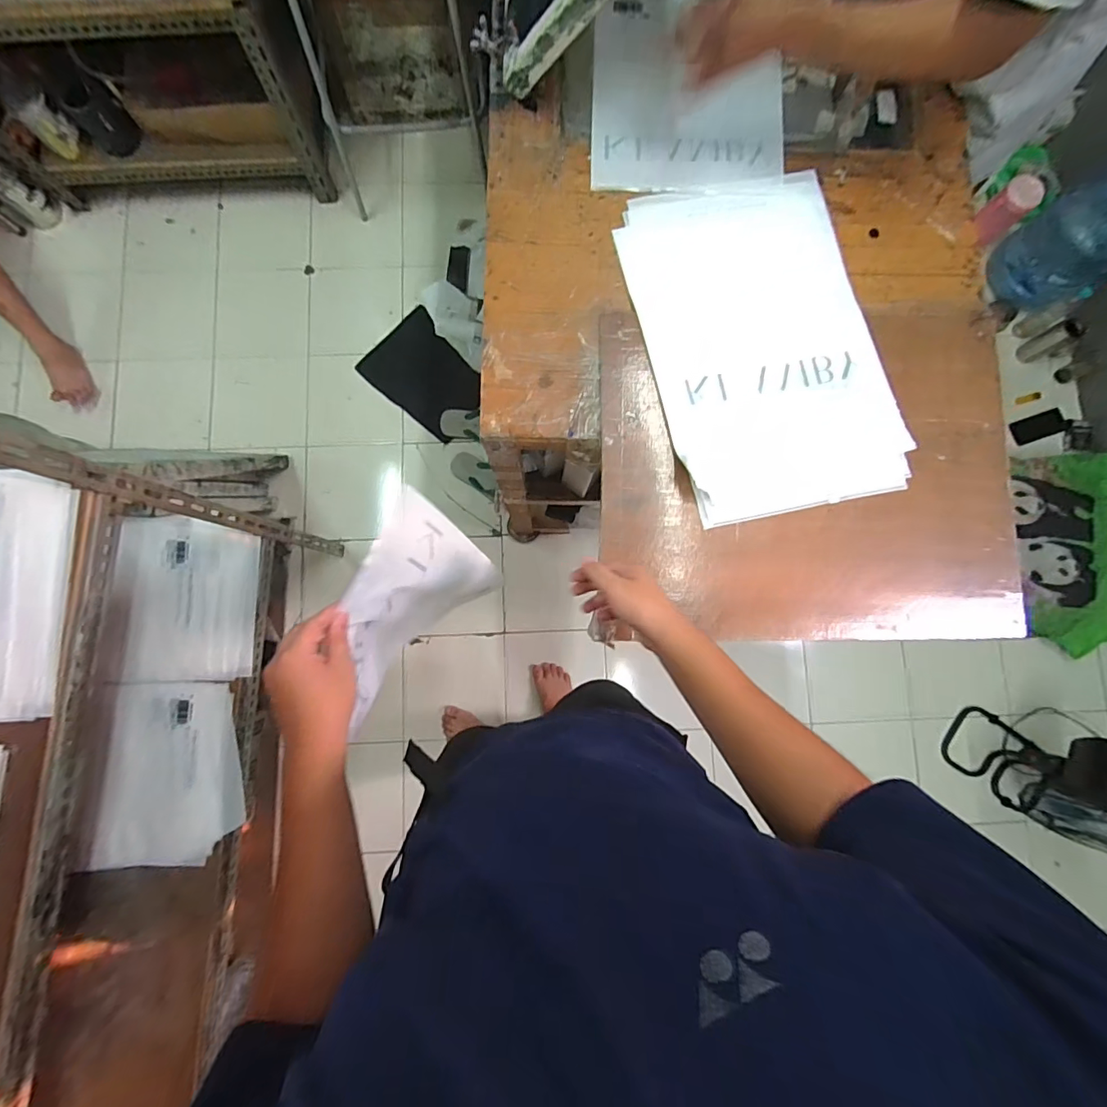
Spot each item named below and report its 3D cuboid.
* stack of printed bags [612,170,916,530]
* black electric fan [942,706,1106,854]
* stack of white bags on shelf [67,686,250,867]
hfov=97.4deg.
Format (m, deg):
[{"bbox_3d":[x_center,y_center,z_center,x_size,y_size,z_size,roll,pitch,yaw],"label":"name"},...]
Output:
[{"bbox_3d":[0.299,-0.313,0.707,0.321,0.032,0.506,-12,84,-4],"label":"stack of printed bags"},{"bbox_3d":[1.323,0.586,1.250,0.291,0.399,0.232,30,83,2],"label":"black electric fan"},{"bbox_3d":[-0.792,0.457,1.008,0.264,0.049,0.371,1,83,-2],"label":"stack of white bags on shelf"}]

